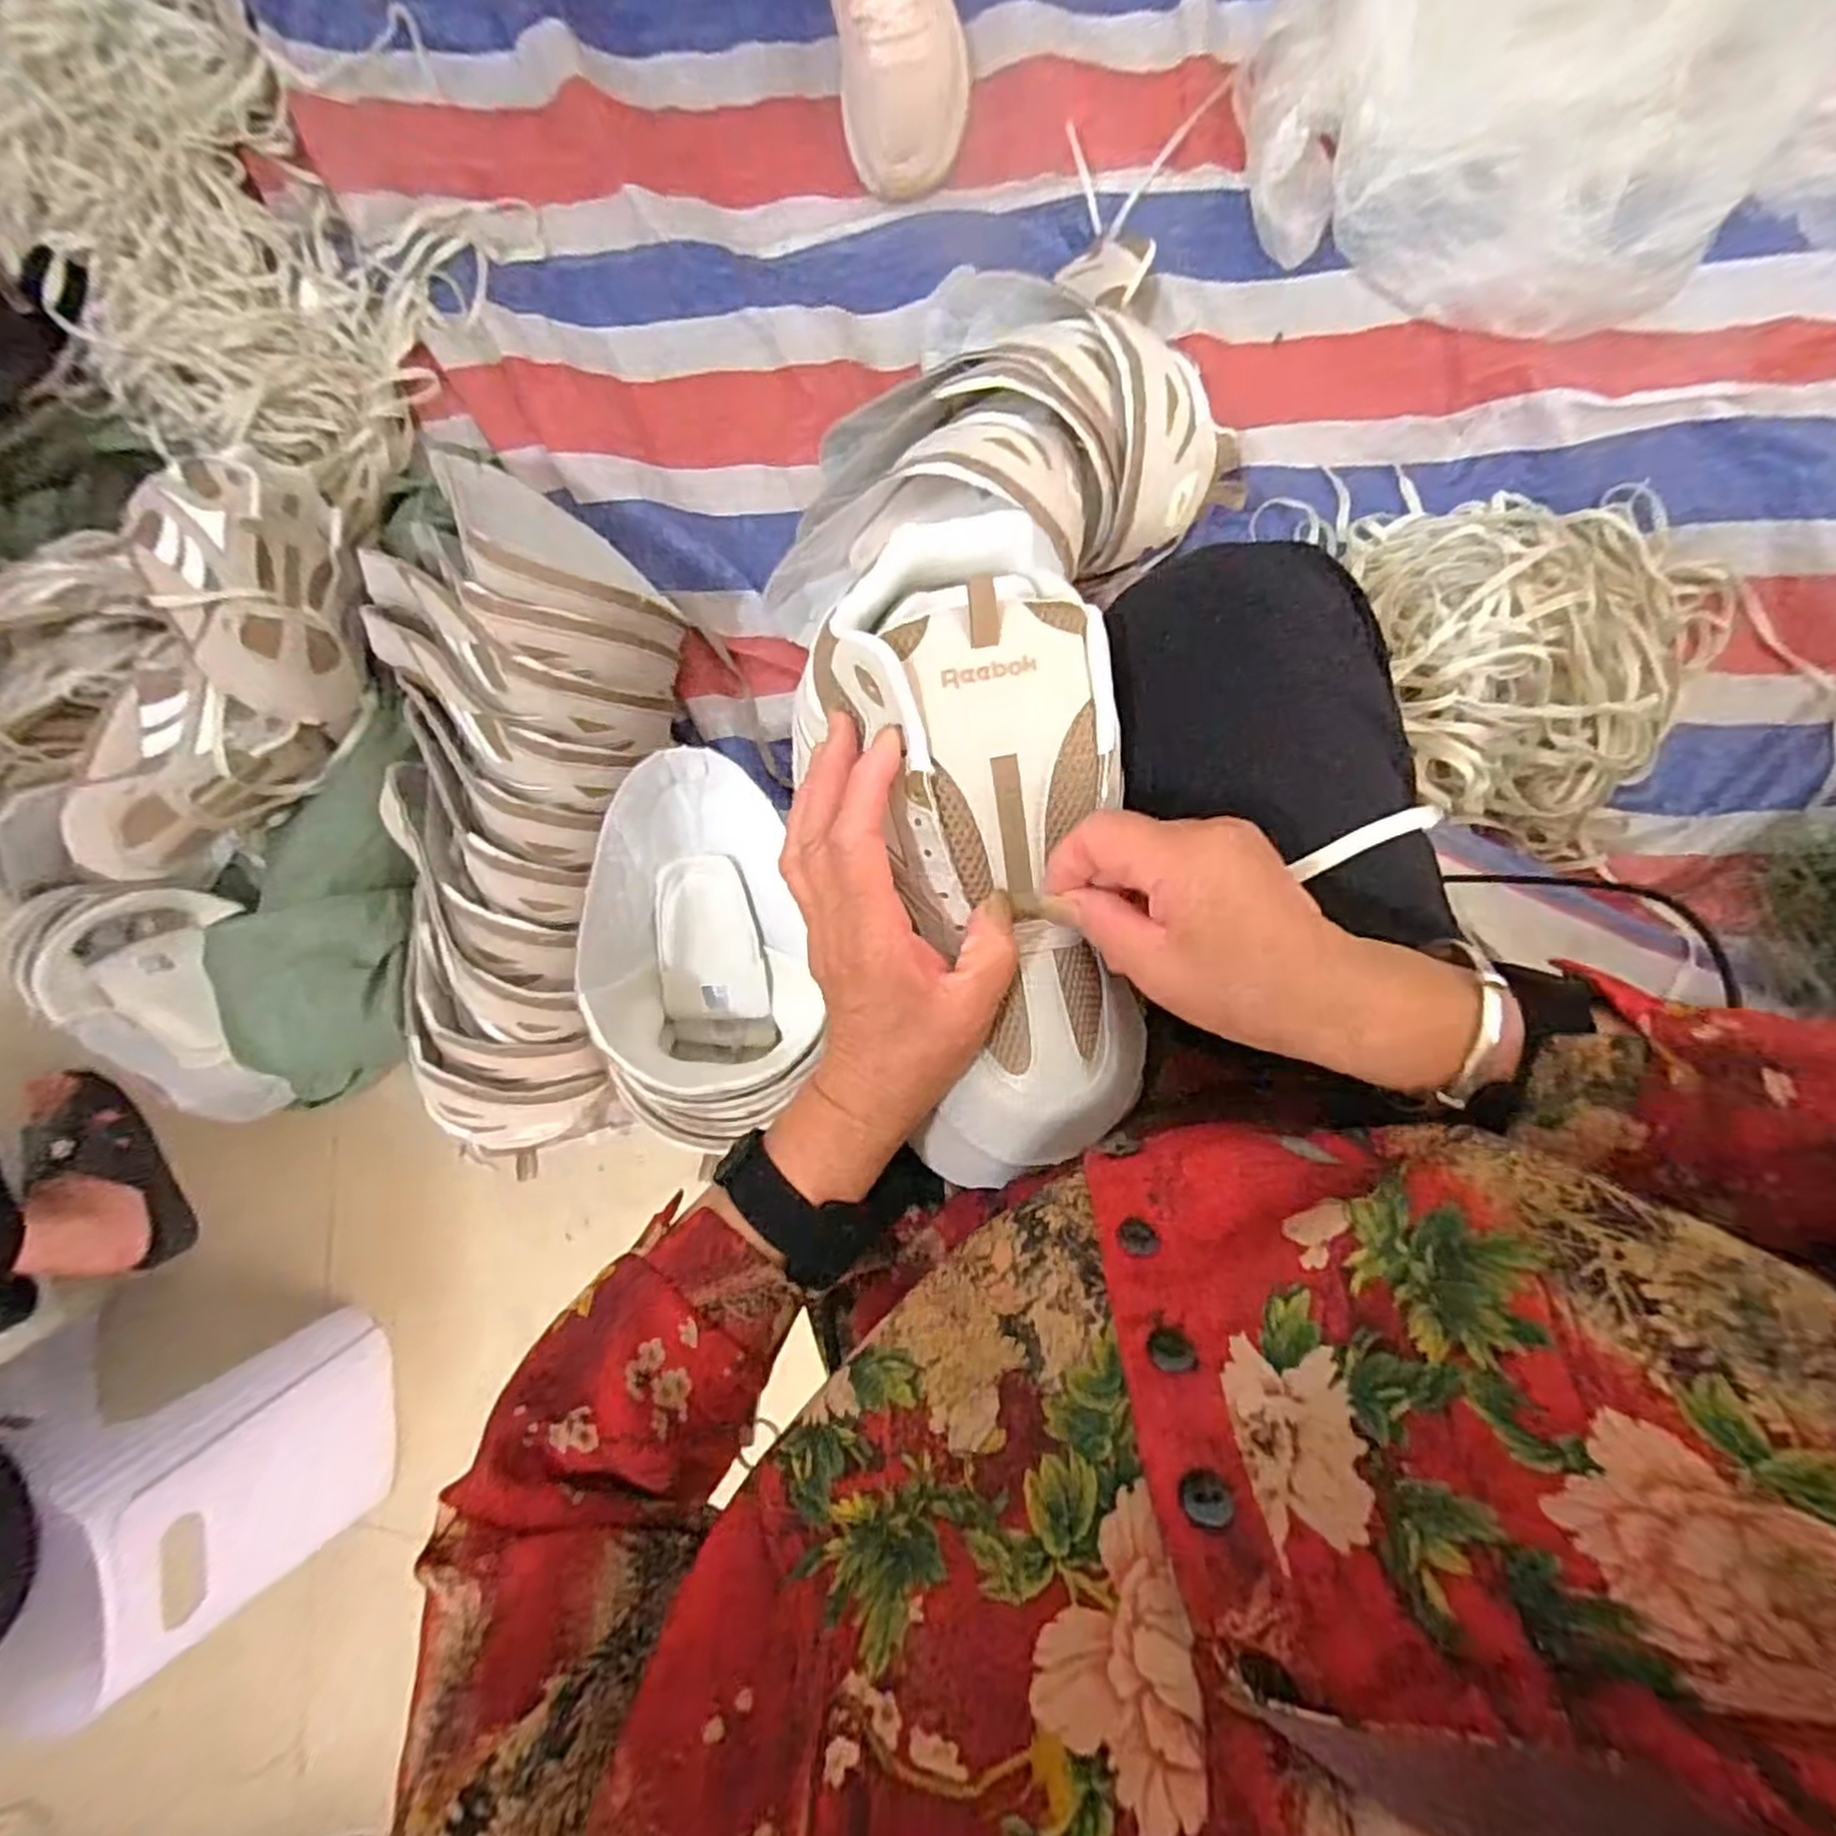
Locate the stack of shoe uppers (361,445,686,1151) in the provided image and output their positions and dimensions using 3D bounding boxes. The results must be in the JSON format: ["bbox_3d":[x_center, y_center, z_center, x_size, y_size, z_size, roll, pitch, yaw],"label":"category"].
[{"bbox_3d":[-0.324,-0.091,0.673,0.223,0.176,0.583,3,95,6],"label":"stack of shoe uppers"}]

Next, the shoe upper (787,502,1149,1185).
[{"bbox_3d":[0.033,-0.030,0.338,0.111,0.071,0.283,-7,93,8],"label":"shoe upper"}]

